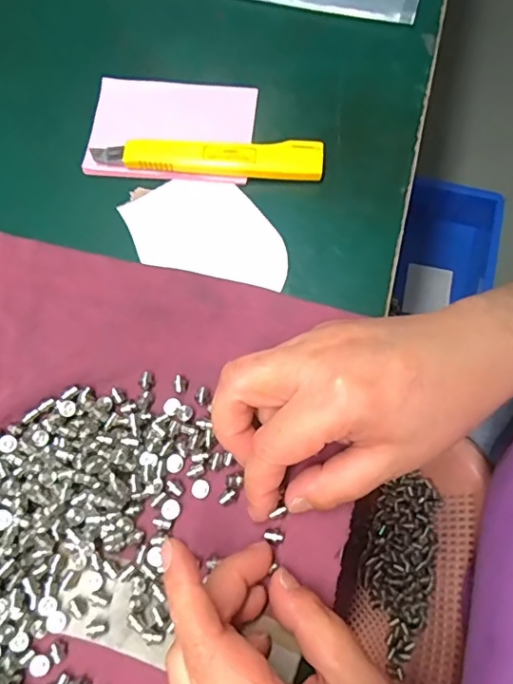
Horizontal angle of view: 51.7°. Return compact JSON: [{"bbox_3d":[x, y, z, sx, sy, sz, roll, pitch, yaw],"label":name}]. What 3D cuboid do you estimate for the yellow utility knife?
[{"bbox_3d":[-0.027,-0.105,0.302,0.129,0.012,0.019,3,74,3],"label":"yellow utility knife"}]

